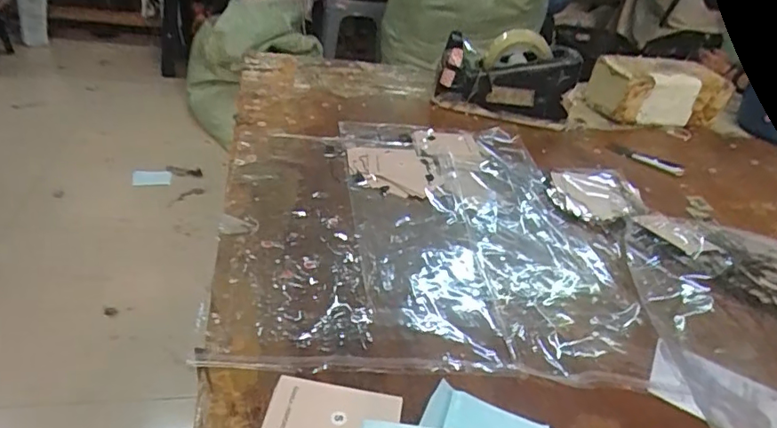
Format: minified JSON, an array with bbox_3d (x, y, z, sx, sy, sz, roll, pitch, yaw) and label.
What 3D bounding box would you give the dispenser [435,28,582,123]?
[{"bbox_3d":[0.172,-0.205,0.797,0.188,0.103,0.070,8,34,1],"label":"dispenser"}]

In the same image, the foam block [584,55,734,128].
[{"bbox_3d":[0.427,-0.193,0.874,0.194,0.088,0.091,0,34,-11],"label":"foam block"}]

